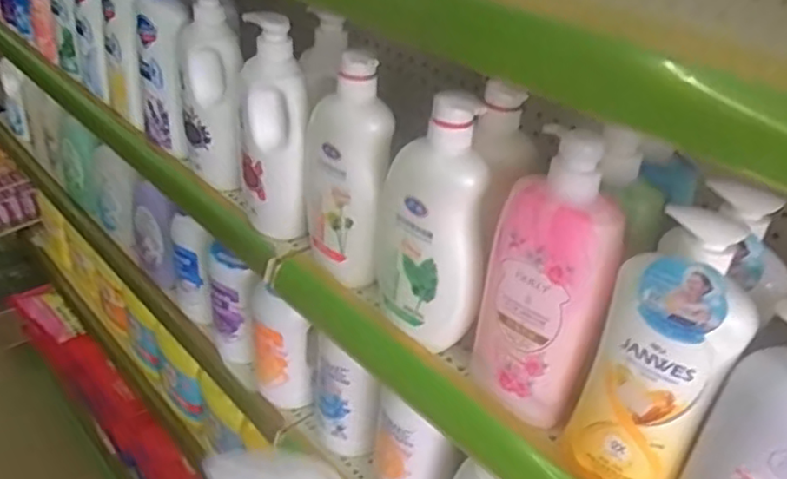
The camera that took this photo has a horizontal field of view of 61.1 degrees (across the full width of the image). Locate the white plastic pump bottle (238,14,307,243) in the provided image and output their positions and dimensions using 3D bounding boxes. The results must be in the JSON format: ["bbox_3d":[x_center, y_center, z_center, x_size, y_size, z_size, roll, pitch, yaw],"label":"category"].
[{"bbox_3d":[-0.113,-0.112,0.698,0.085,0.235,0.063,18,26,31],"label":"white plastic pump bottle"}]

